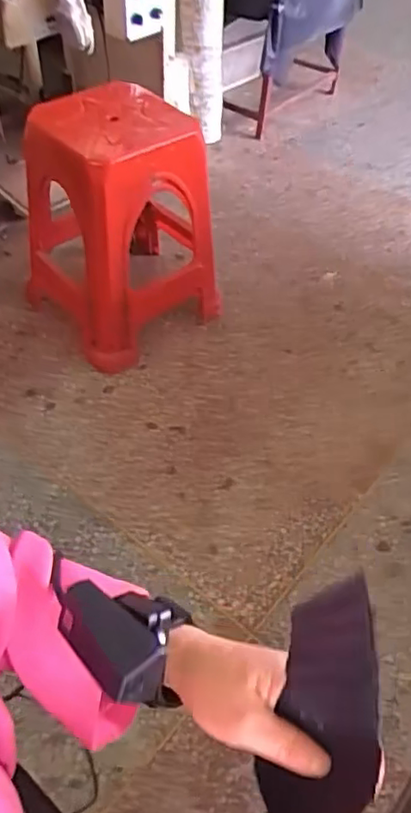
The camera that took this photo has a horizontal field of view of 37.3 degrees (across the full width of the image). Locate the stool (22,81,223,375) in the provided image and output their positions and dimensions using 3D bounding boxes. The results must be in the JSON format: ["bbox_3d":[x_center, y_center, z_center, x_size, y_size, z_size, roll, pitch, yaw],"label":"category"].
[{"bbox_3d":[-0.233,-0.466,1.605,0.398,0.520,0.453,-32,58,-27],"label":"stool"}]

